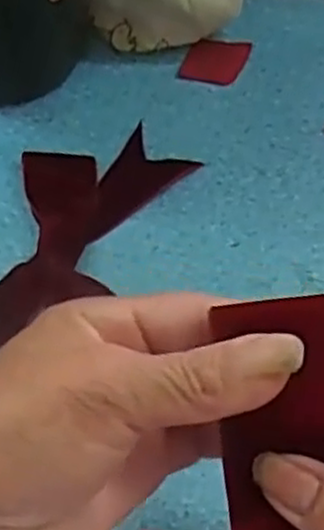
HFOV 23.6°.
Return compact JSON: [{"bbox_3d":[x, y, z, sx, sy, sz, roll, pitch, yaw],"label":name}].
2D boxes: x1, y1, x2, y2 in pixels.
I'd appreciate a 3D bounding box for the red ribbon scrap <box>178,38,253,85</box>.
[{"bbox_3d":[0.031,-0.120,0.452,0.034,0.004,0.034,15,61,10],"label":"red ribbon scrap"}]

